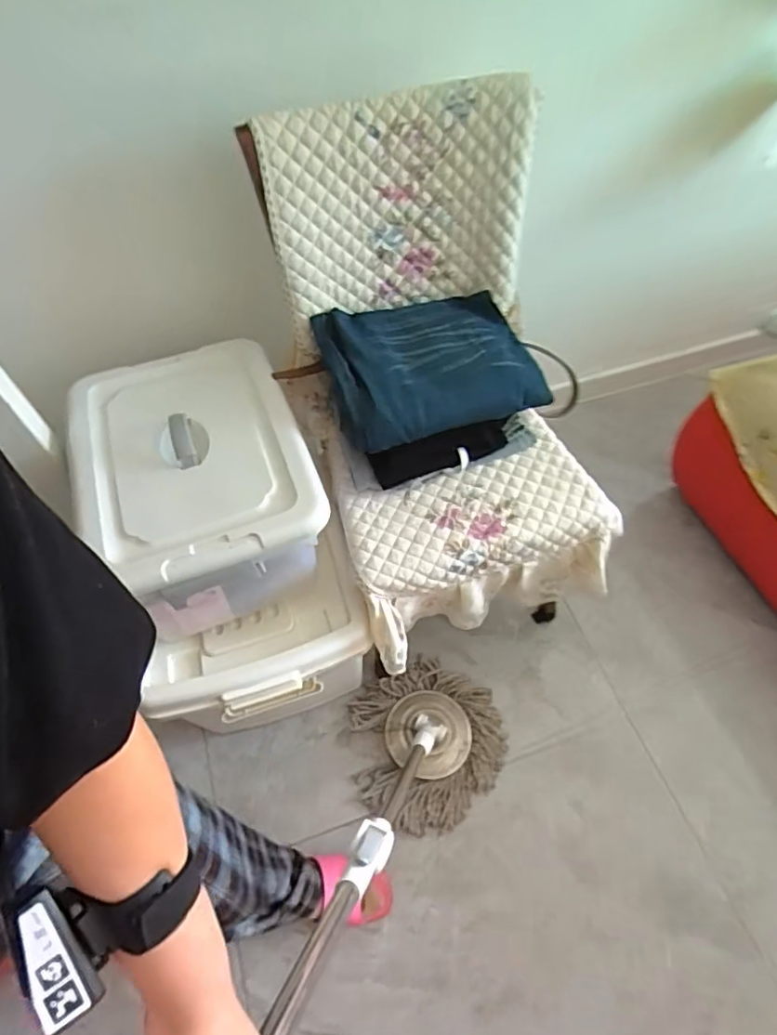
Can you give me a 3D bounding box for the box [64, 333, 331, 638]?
[{"bbox_3d":[-0.285,-0.032,0.910,0.313,0.243,0.416,-18,58,-12],"label":"box"}]

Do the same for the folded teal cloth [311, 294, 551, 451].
[{"bbox_3d":[0.063,-0.237,0.899,0.305,0.092,0.232,-17,57,-11],"label":"folded teal cloth"}]

